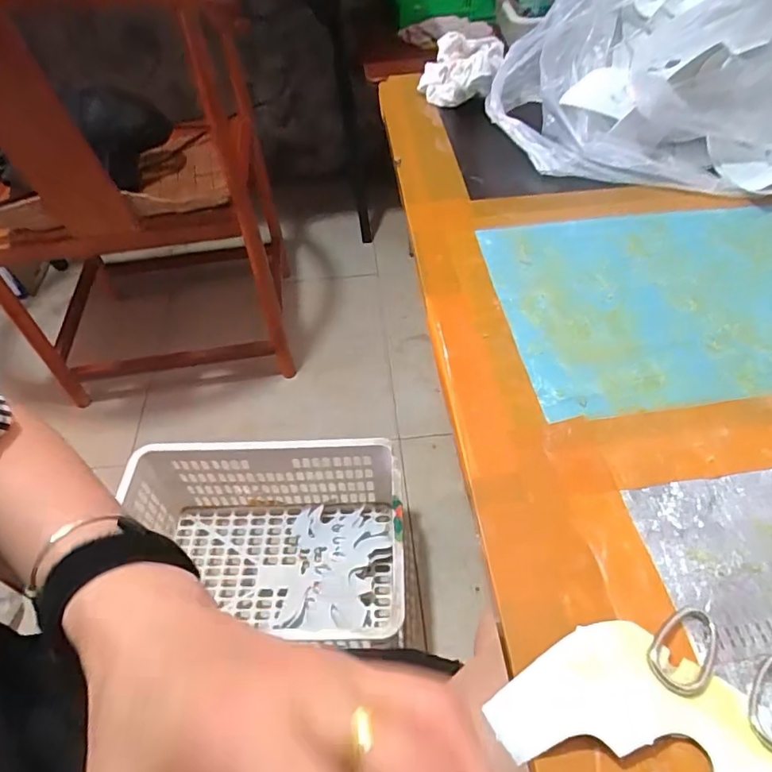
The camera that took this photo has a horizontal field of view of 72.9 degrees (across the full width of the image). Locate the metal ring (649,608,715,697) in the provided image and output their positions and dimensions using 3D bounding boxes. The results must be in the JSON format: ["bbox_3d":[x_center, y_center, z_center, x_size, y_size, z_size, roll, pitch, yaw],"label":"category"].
[{"bbox_3d":[0.111,0.098,0.194,0.020,0.004,0.035,35,59,29],"label":"metal ring"}]

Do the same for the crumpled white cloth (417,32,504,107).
[{"bbox_3d":[0.071,-0.315,0.526,0.087,0.056,0.055,10,51,12],"label":"crumpled white cloth"}]

